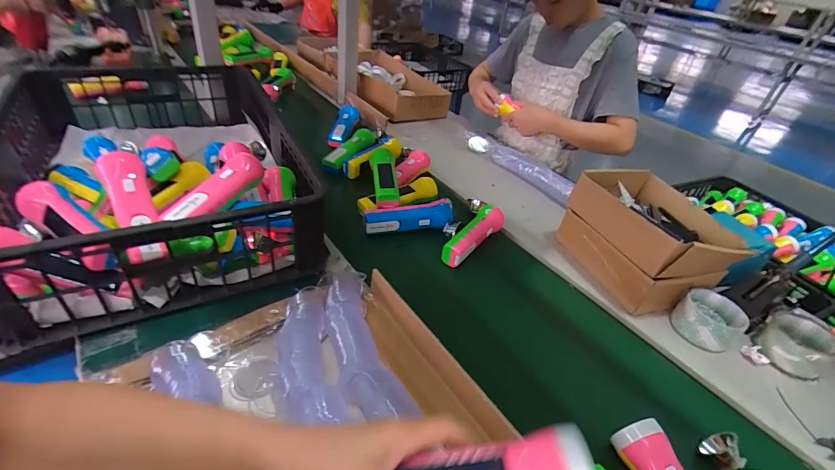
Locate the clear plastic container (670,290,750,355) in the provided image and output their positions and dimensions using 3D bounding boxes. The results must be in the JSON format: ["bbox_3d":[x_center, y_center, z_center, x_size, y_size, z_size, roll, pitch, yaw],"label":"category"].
[{"bbox_3d":[0.444,0.129,0.592,0.086,0.046,0.082,-16,43,-28],"label":"clear plastic container"}]

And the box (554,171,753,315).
[{"bbox_3d":[0.396,0.002,0.671,0.206,0.142,0.226,-5,39,-17],"label":"box"}]

